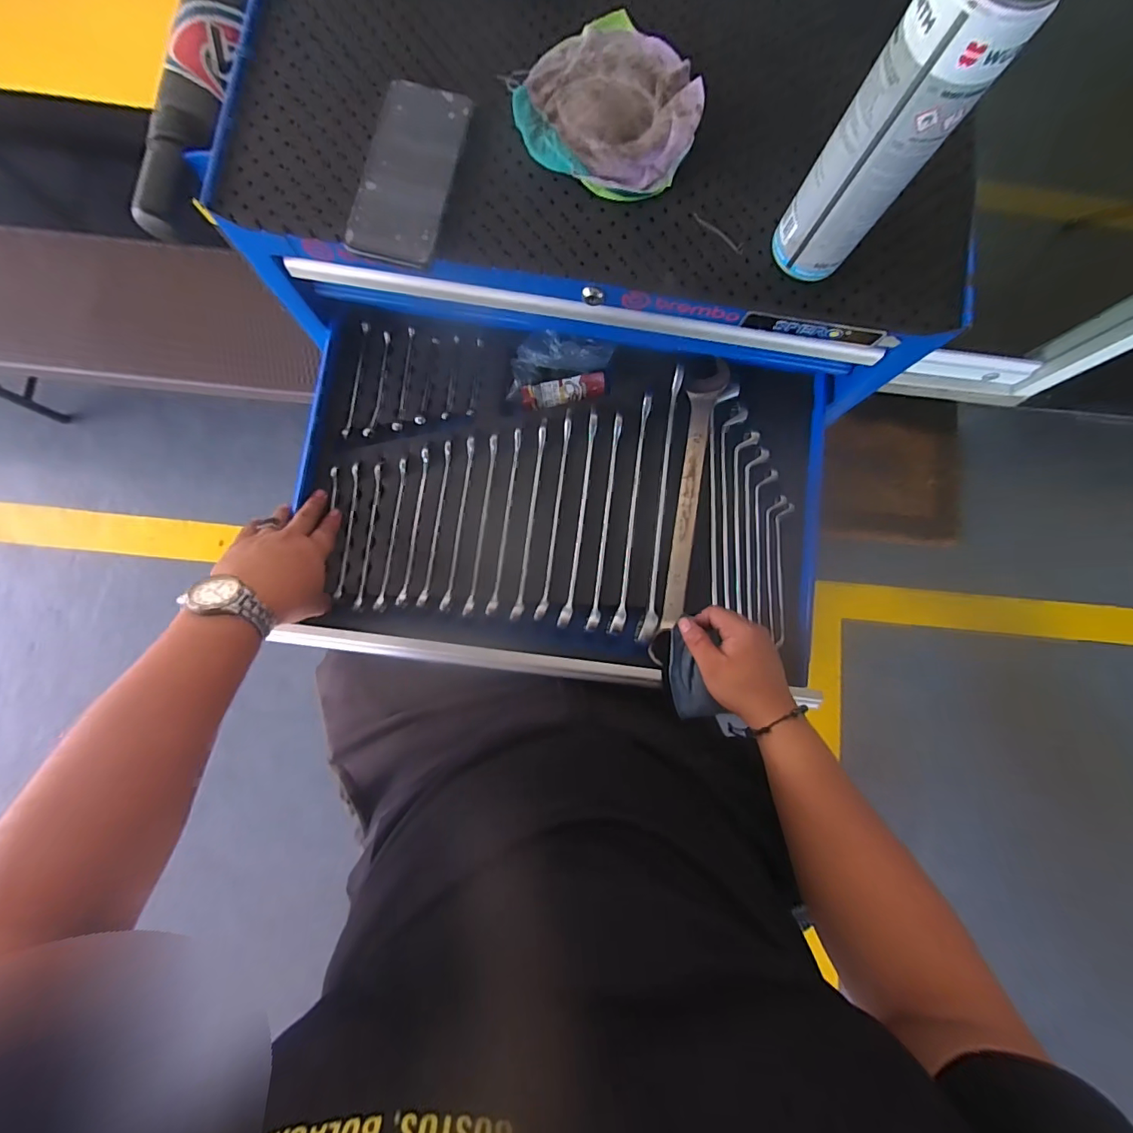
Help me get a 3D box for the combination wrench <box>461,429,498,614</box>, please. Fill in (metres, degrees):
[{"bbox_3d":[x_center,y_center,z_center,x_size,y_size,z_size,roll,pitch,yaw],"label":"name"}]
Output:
[{"bbox_3d":[-0.097,-0.048,0.544,0.010,0.017,0.207,8,83,-3],"label":"combination wrench"}]

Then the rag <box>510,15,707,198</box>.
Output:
[{"bbox_3d":[0.045,-0.410,0.420,0.153,0.029,0.154,35,82,1],"label":"rag"}]

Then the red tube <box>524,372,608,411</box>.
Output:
[{"bbox_3d":[-0.003,-0.211,0.578,0.101,0.027,0.028,-17,85,-6],"label":"red tube"}]

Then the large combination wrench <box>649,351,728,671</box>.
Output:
[{"bbox_3d":[0.135,-0.069,0.548,0.045,0.014,0.346,13,83,-2],"label":"large combination wrench"}]

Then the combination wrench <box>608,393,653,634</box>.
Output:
[{"bbox_3d":[0.075,-0.062,0.547,0.016,0.023,0.276,8,83,-3],"label":"combination wrench"}]

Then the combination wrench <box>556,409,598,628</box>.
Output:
[{"bbox_3d":[0.016,-0.056,0.548,0.015,0.022,0.251,9,83,-3],"label":"combination wrench"}]

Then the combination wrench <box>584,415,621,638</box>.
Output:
[{"bbox_3d":[0.046,-0.051,0.546,0.015,0.024,0.248,8,83,-3],"label":"combination wrench"}]

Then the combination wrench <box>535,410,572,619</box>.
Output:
[{"bbox_3d":[-0.013,-0.060,0.548,0.013,0.021,0.240,8,83,-3],"label":"combination wrench"}]

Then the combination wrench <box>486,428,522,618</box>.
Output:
[{"bbox_3d":[-0.069,-0.051,0.545,0.011,0.018,0.212,8,83,-3],"label":"combination wrench"}]

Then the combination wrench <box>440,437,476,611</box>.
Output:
[{"bbox_3d":[-0.123,-0.050,0.545,0.011,0.010,0.200,8,83,-3],"label":"combination wrench"}]

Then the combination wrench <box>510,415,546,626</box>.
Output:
[{"bbox_3d":[-0.041,-0.055,0.547,0.012,0.017,0.231,8,83,-3],"label":"combination wrench"}]

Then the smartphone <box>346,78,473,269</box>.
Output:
[{"bbox_3d":[-0.134,-0.341,0.411,0.073,0.013,0.160,12,83,-2],"label":"smartphone"}]

